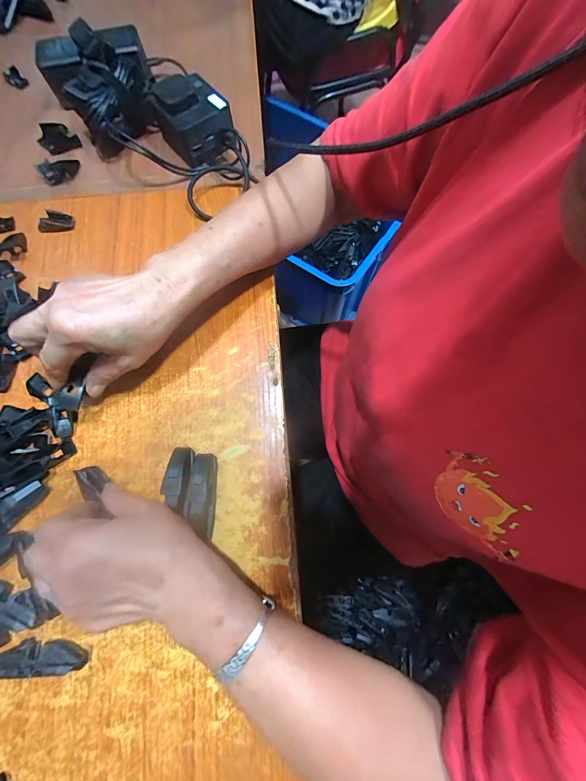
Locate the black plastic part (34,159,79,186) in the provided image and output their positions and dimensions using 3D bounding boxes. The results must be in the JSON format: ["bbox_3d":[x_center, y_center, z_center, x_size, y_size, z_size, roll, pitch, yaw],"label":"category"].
[{"bbox_3d":[-0.296,-0.277,0.379,0.050,0.013,0.032,-18,75,-4],"label":"black plastic part"}]

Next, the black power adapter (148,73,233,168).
[{"bbox_3d":[-0.122,-0.329,0.368,0.079,0.058,0.080,-33,77,-8],"label":"black power adapter"}]

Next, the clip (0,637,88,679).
[{"bbox_3d":[-0.203,0.214,0.243,0.077,0.021,0.018,-6,75,-1],"label":"clip"}]

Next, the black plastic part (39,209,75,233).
[{"bbox_3d":[-0.286,-0.204,0.361,0.039,0.011,0.022,-1,75,1],"label":"black plastic part"}]

